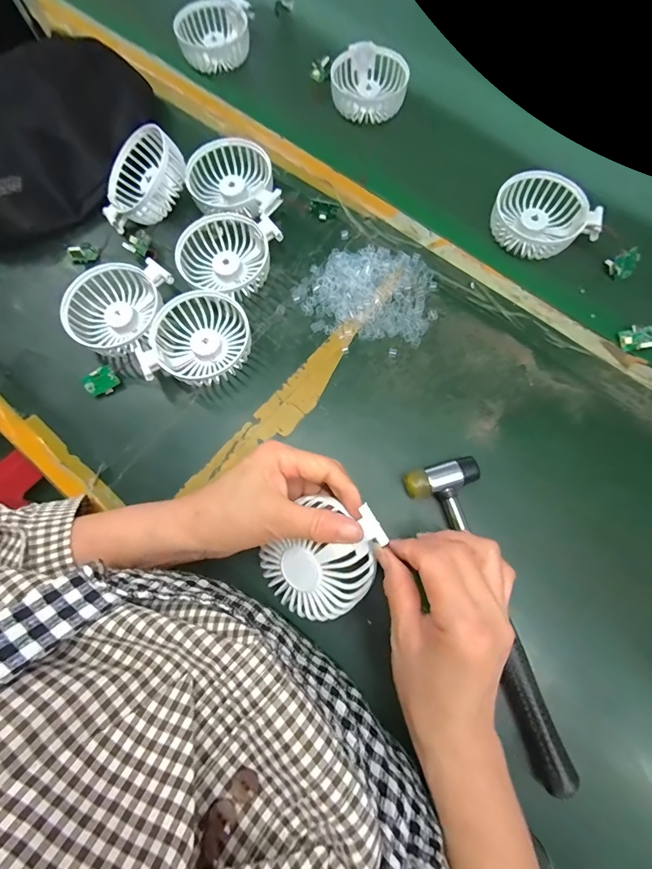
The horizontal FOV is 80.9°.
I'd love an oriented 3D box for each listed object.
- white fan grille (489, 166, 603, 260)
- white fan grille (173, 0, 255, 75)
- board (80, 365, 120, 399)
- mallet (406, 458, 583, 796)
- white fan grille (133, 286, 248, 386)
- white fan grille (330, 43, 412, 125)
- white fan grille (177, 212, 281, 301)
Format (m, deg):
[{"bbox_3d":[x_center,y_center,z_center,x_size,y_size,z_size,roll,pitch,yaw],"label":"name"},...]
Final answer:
[{"bbox_3d":[0.225,-0.224,0.396,0.101,0.028,0.083,37,79,11],"label":"white fan grille"},{"bbox_3d":[-0.140,-0.512,0.492,0.092,0.041,0.089,0,75,2],"label":"white fan grille"},{"bbox_3d":[-0.216,-0.050,0.368,0.030,0.004,0.024,-35,113,-3],"label":"board"},{"bbox_3d":[0.136,0.131,0.301,0.060,0.030,0.236,-22,75,-4],"label":"mallet"},{"bbox_3d":[-0.120,-0.091,0.365,0.092,0.036,0.086,0,75,2],"label":"white fan grille"},{"bbox_3d":[0.052,-0.423,0.460,0.087,0.032,0.086,0,75,2],"label":"white fan grille"},{"bbox_3d":[-0.100,-0.182,0.389,0.083,0.032,0.094,27,77,9],"label":"white fan grille"}]

